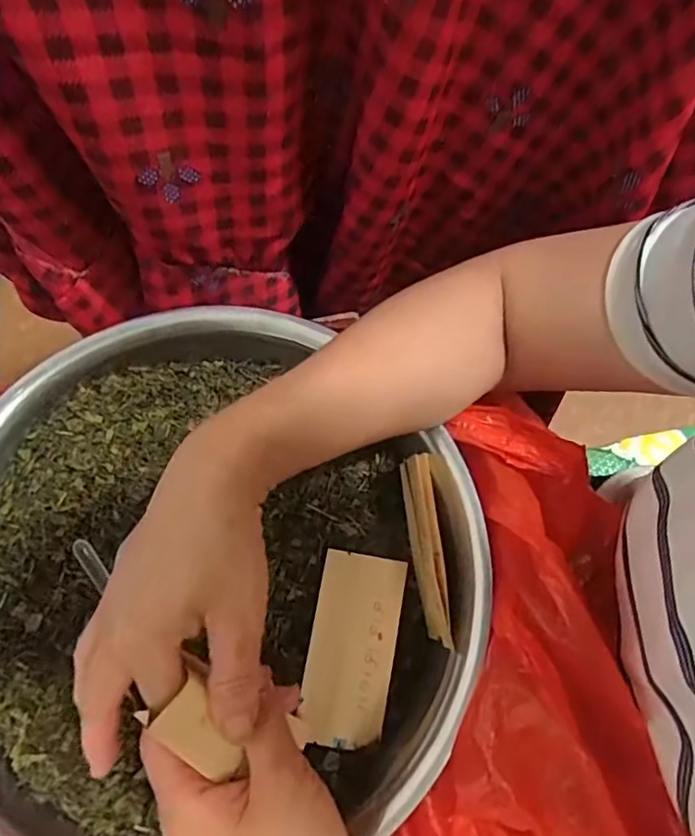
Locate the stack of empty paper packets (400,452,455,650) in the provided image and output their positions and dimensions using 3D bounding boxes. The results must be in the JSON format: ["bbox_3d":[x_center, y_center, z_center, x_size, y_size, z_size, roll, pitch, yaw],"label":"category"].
[{"bbox_3d":[0.046,0.077,0.360,0.016,0.045,0.108,-7,85,0],"label":"stack of empty paper packets"}]

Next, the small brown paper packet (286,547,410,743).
[{"bbox_3d":[0.003,0.139,0.360,0.051,0.008,0.108,9,70,6],"label":"small brown paper packet"}]

